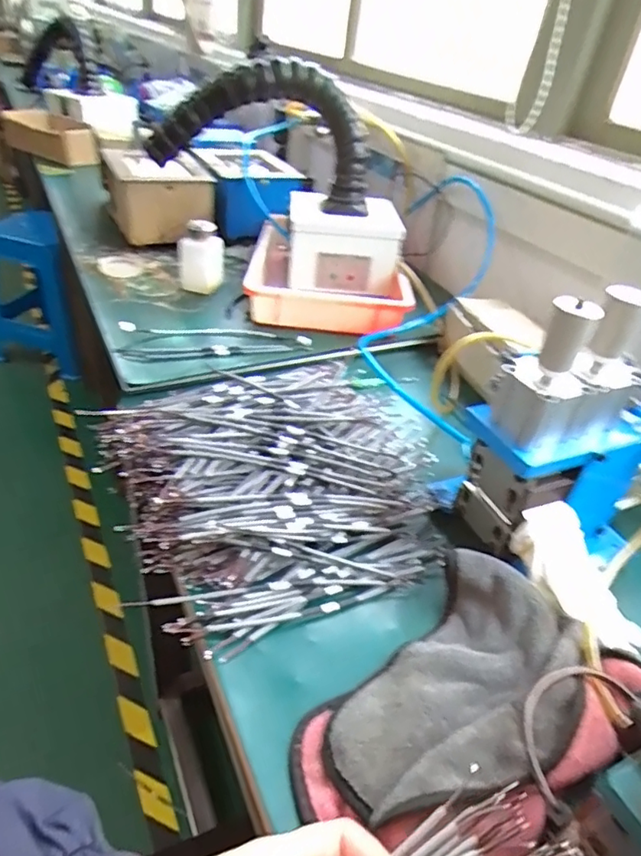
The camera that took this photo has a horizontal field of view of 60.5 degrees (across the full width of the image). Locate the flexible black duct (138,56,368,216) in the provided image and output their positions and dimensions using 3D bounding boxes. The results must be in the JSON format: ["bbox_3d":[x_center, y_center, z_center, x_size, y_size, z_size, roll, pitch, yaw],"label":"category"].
[{"bbox_3d":[-0.096,-0.461,0.859,0.347,0.185,0.136,-2,38,-12],"label":"flexible black duct"}]

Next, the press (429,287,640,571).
[{"bbox_3d":[0.224,0.008,0.484,0.187,0.246,0.089,-2,38,-12],"label":"press"}]

